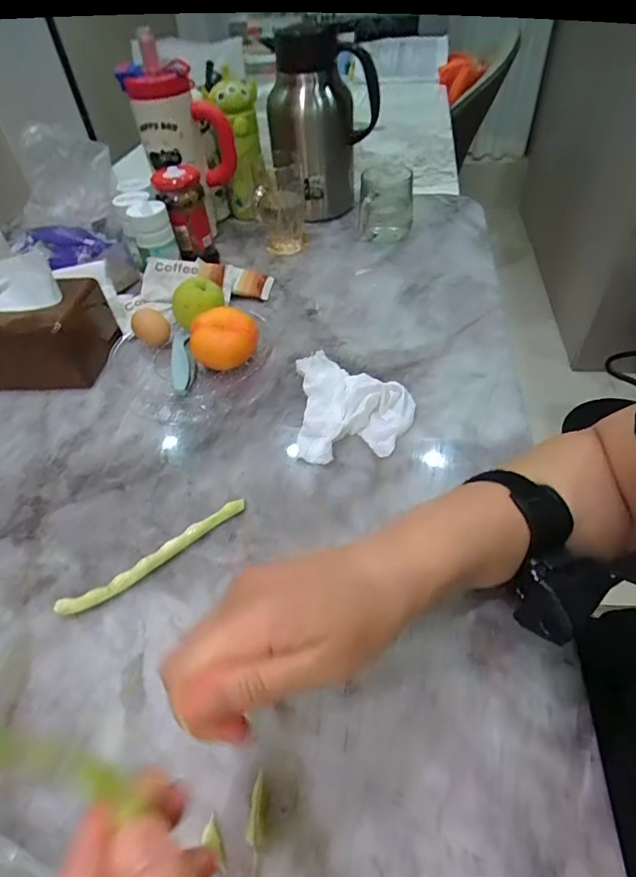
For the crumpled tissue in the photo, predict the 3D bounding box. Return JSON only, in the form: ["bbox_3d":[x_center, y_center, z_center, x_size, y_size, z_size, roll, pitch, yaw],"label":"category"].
[{"bbox_3d":[0.037,-0.044,0.483,0.115,0.028,0.155,-3,47,2],"label":"crumpled tissue"}]

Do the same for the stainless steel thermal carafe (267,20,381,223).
[{"bbox_3d":[0.002,-0.460,0.725,0.148,0.257,0.141,-10,47,-4],"label":"stainless steel thermal carafe"}]

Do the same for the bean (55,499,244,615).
[{"bbox_3d":[-0.128,0.096,0.376,0.157,0.015,0.017,-28,51,-20],"label":"bean"}]

